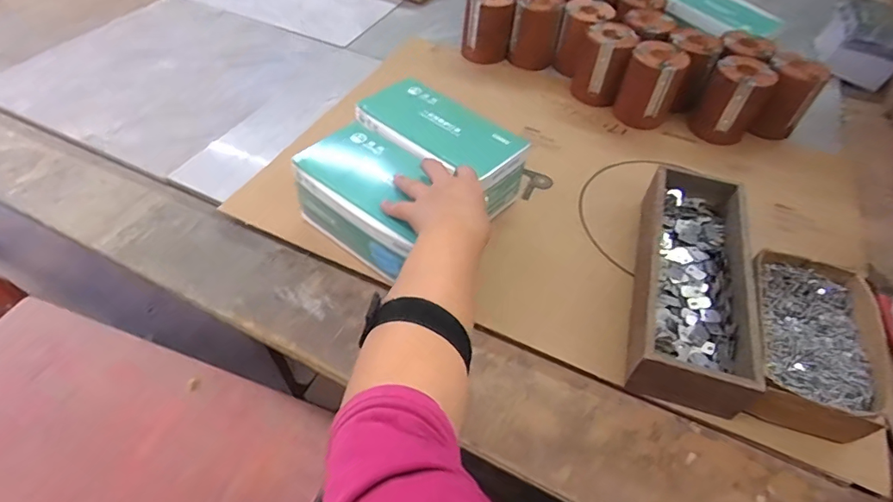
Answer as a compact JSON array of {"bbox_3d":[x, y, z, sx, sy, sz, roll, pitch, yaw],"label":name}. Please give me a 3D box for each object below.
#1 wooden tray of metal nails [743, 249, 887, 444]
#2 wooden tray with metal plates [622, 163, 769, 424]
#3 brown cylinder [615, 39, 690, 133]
[{"bbox_3d":[0.361,0.090,0.498,0.113,0.059,0.186,19,52,12],"label":"wooden tray of metal nails"},{"bbox_3d":[0.264,0.026,0.539,0.106,0.070,0.298,16,51,9],"label":"wooden tray with metal plates"},{"bbox_3d":[0.305,-0.247,0.742,0.078,0.101,0.081,22,52,14],"label":"brown cylinder"}]

